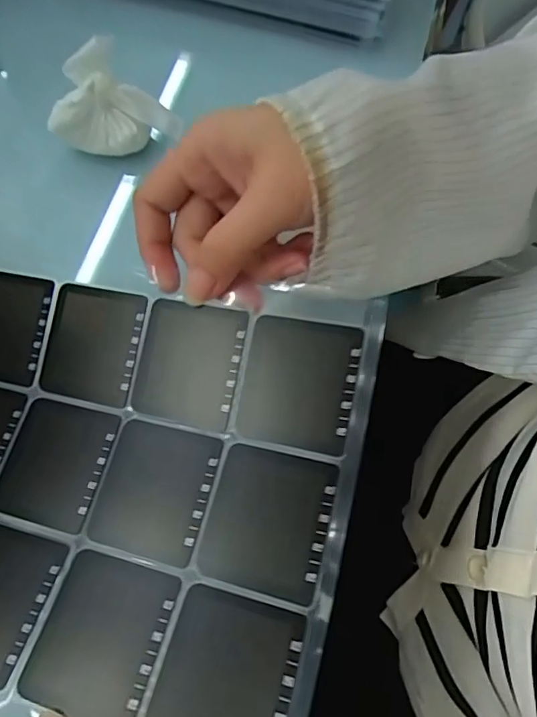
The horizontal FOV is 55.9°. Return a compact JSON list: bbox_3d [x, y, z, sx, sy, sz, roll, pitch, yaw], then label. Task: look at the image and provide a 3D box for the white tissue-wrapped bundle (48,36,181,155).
[{"bbox_3d":[-0.096,-0.161,0.317,0.081,0.042,0.045,-3,68,-3],"label":"white tissue-wrapped bundle"}]

